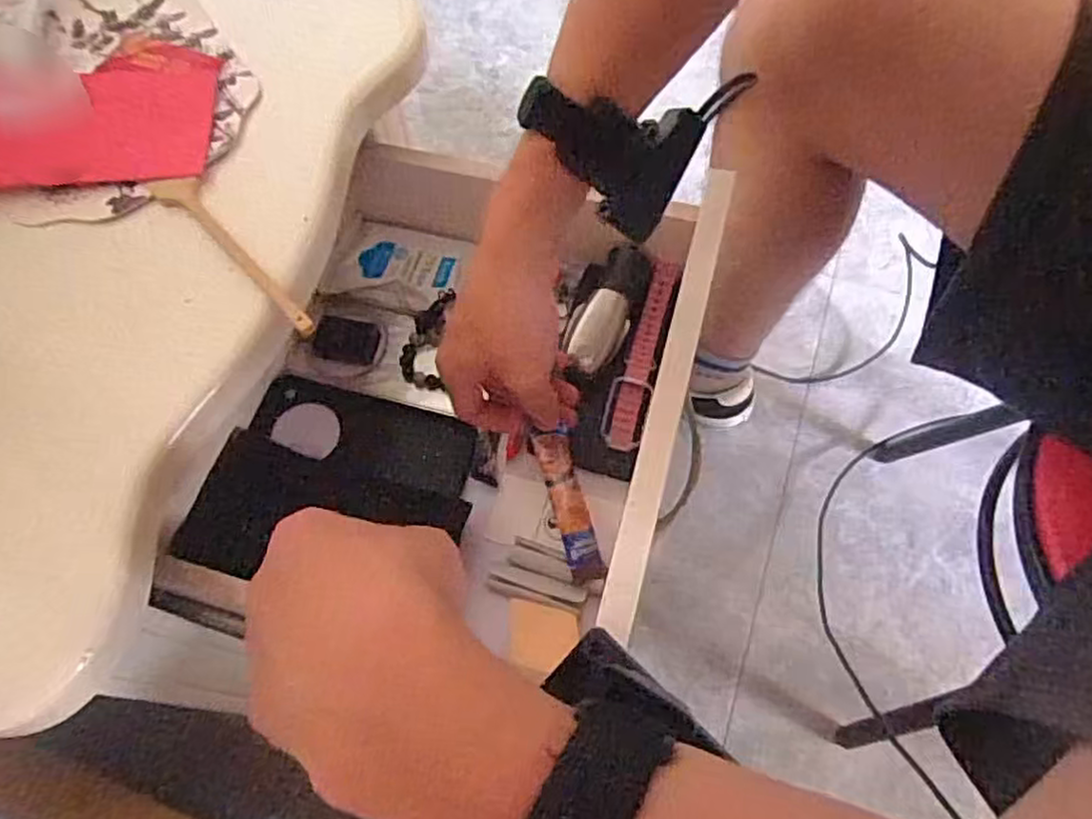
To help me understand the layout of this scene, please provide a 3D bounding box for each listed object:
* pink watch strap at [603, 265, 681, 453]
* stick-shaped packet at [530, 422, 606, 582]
[{"bbox_3d":[0.068,-0.043,0.518,0.027,0.018,0.149,12,64,9],"label":"pink watch strap"},{"bbox_3d":[0.014,0.060,0.459,0.021,0.016,0.100,-16,80,-7],"label":"stick-shaped packet"}]

